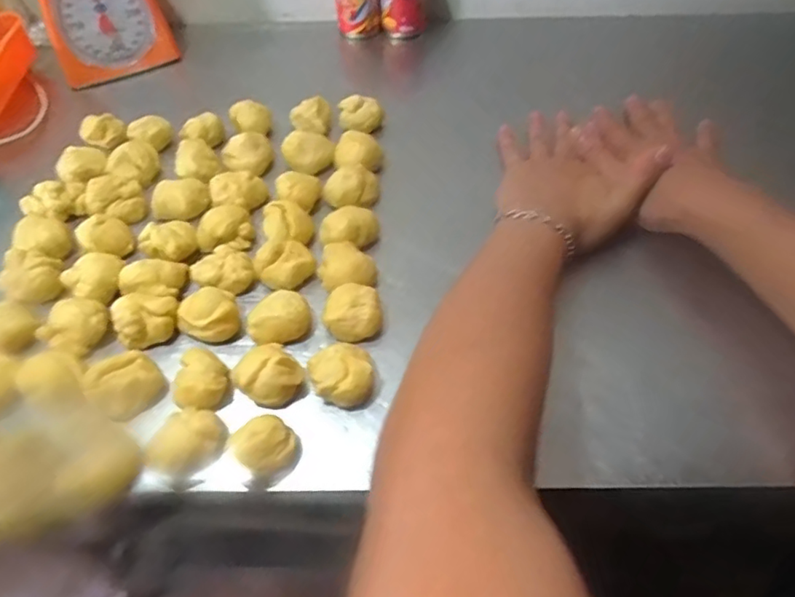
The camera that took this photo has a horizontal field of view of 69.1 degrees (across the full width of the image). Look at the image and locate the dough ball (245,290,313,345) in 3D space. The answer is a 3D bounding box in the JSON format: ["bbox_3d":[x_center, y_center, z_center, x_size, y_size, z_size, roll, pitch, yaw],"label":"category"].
[{"bbox_3d":[-0.087,0.018,0.431,0.046,0.029,0.036,-19,53,-13],"label":"dough ball"}]

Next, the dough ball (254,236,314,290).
[{"bbox_3d":[-0.091,-0.027,0.464,0.040,0.031,0.035,-37,60,-25],"label":"dough ball"}]

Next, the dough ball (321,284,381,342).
[{"bbox_3d":[-0.035,0.011,0.437,0.042,0.030,0.045,-1,51,1],"label":"dough ball"}]

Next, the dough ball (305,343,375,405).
[{"bbox_3d":[-0.037,0.056,0.400,0.043,0.028,0.039,-18,53,-13],"label":"dough ball"}]

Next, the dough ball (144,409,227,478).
[{"bbox_3d":[-0.135,0.094,0.374,0.033,0.023,0.045,21,55,17],"label":"dough ball"}]

